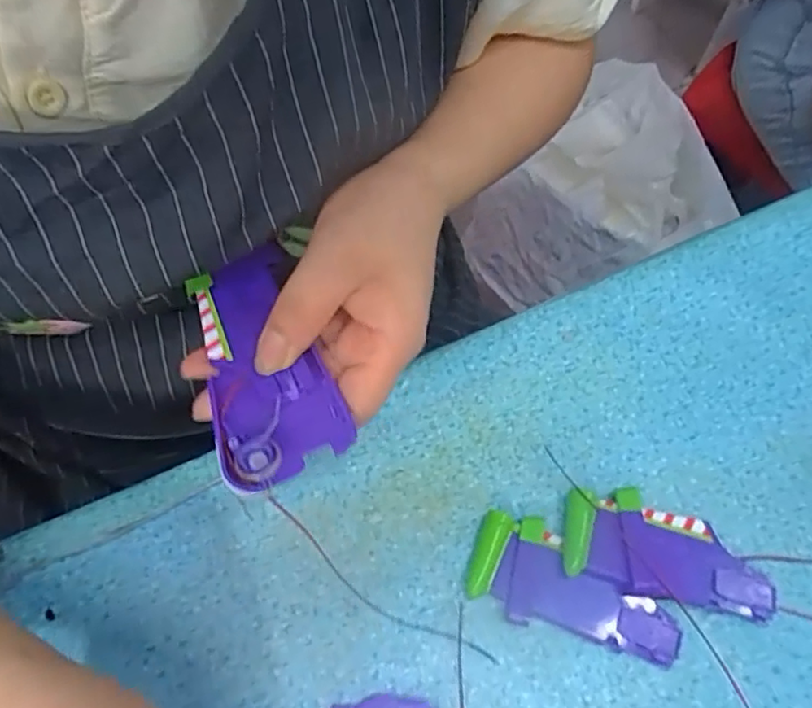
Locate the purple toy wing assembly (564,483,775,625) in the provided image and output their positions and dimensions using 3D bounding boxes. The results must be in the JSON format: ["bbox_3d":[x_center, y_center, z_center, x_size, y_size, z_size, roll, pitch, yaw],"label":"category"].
[{"bbox_3d":[0.114,0.086,0.272,0.088,0.014,0.041,11,65,7],"label":"purple toy wing assembly"}]

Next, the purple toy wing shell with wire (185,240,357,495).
[{"bbox_3d":[-0.061,0.001,0.267,0.050,0.008,0.114,-18,61,-7],"label":"purple toy wing shell with wire"}]

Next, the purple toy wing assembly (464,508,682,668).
[{"bbox_3d":[0.072,0.102,0.268,0.089,0.011,0.040,18,66,10],"label":"purple toy wing assembly"}]

